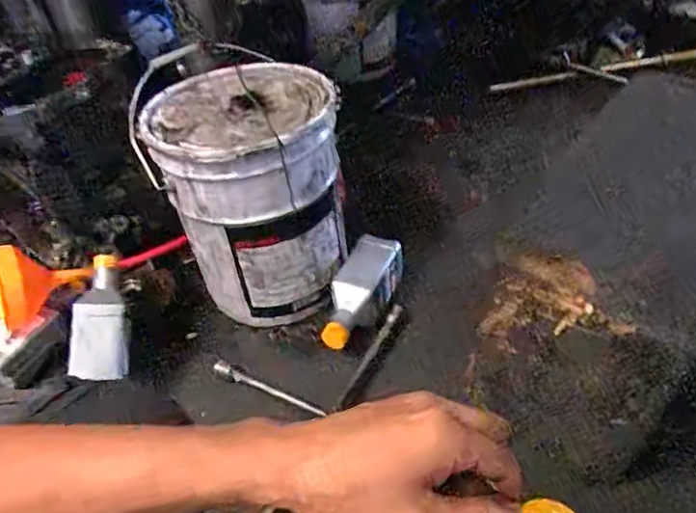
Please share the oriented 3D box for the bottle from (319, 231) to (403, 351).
[{"bbox_3d":[0.025,0.064,1.006,0.092,0.086,0.207,21,64,28],"label":"bottle"}]

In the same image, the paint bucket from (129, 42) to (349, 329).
[{"bbox_3d":[-0.160,-0.110,1.035,0.299,0.362,0.289,-4,42,4],"label":"paint bucket"}]

